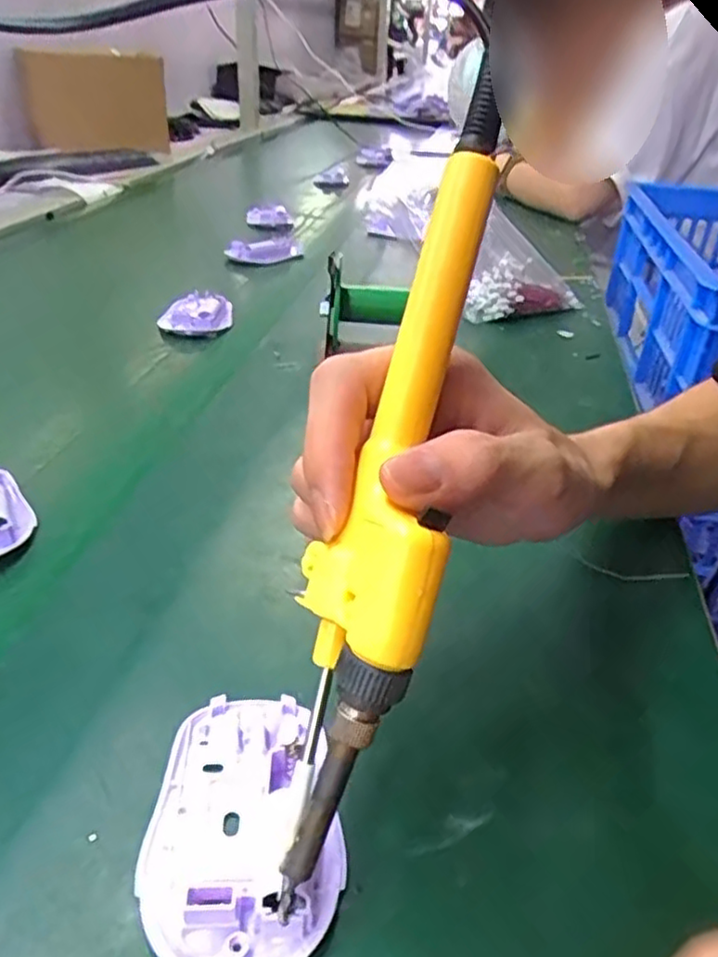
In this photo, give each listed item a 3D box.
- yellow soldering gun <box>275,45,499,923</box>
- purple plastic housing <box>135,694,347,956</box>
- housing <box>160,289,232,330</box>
[{"bbox_3d":[0.010,-0.003,0.198,0.036,0.232,0.029,13,-6,13],"label":"yellow soldering gun"},{"bbox_3d":[-0.037,0.111,0.230,0.060,0.018,0.094,2,31,-5],"label":"purple plastic housing"},{"bbox_3d":[-0.146,-0.155,0.636,0.060,0.018,0.070,4,31,0],"label":"housing"}]

